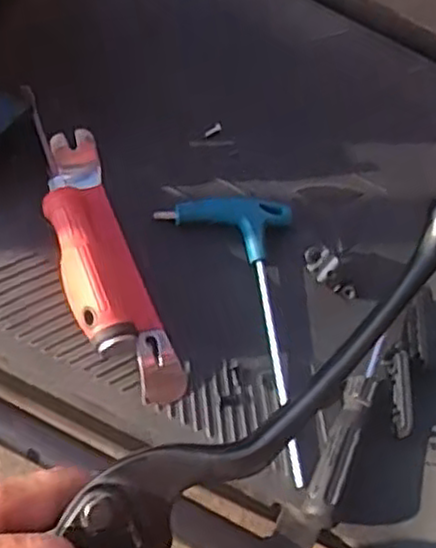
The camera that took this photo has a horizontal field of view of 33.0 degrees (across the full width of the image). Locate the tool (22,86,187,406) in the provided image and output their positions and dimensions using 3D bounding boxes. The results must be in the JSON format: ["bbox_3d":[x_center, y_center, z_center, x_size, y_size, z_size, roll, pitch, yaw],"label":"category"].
[{"bbox_3d":[-0.082,-0.018,0.487,0.052,0.033,0.219,-19,67,-13],"label":"tool"}]

